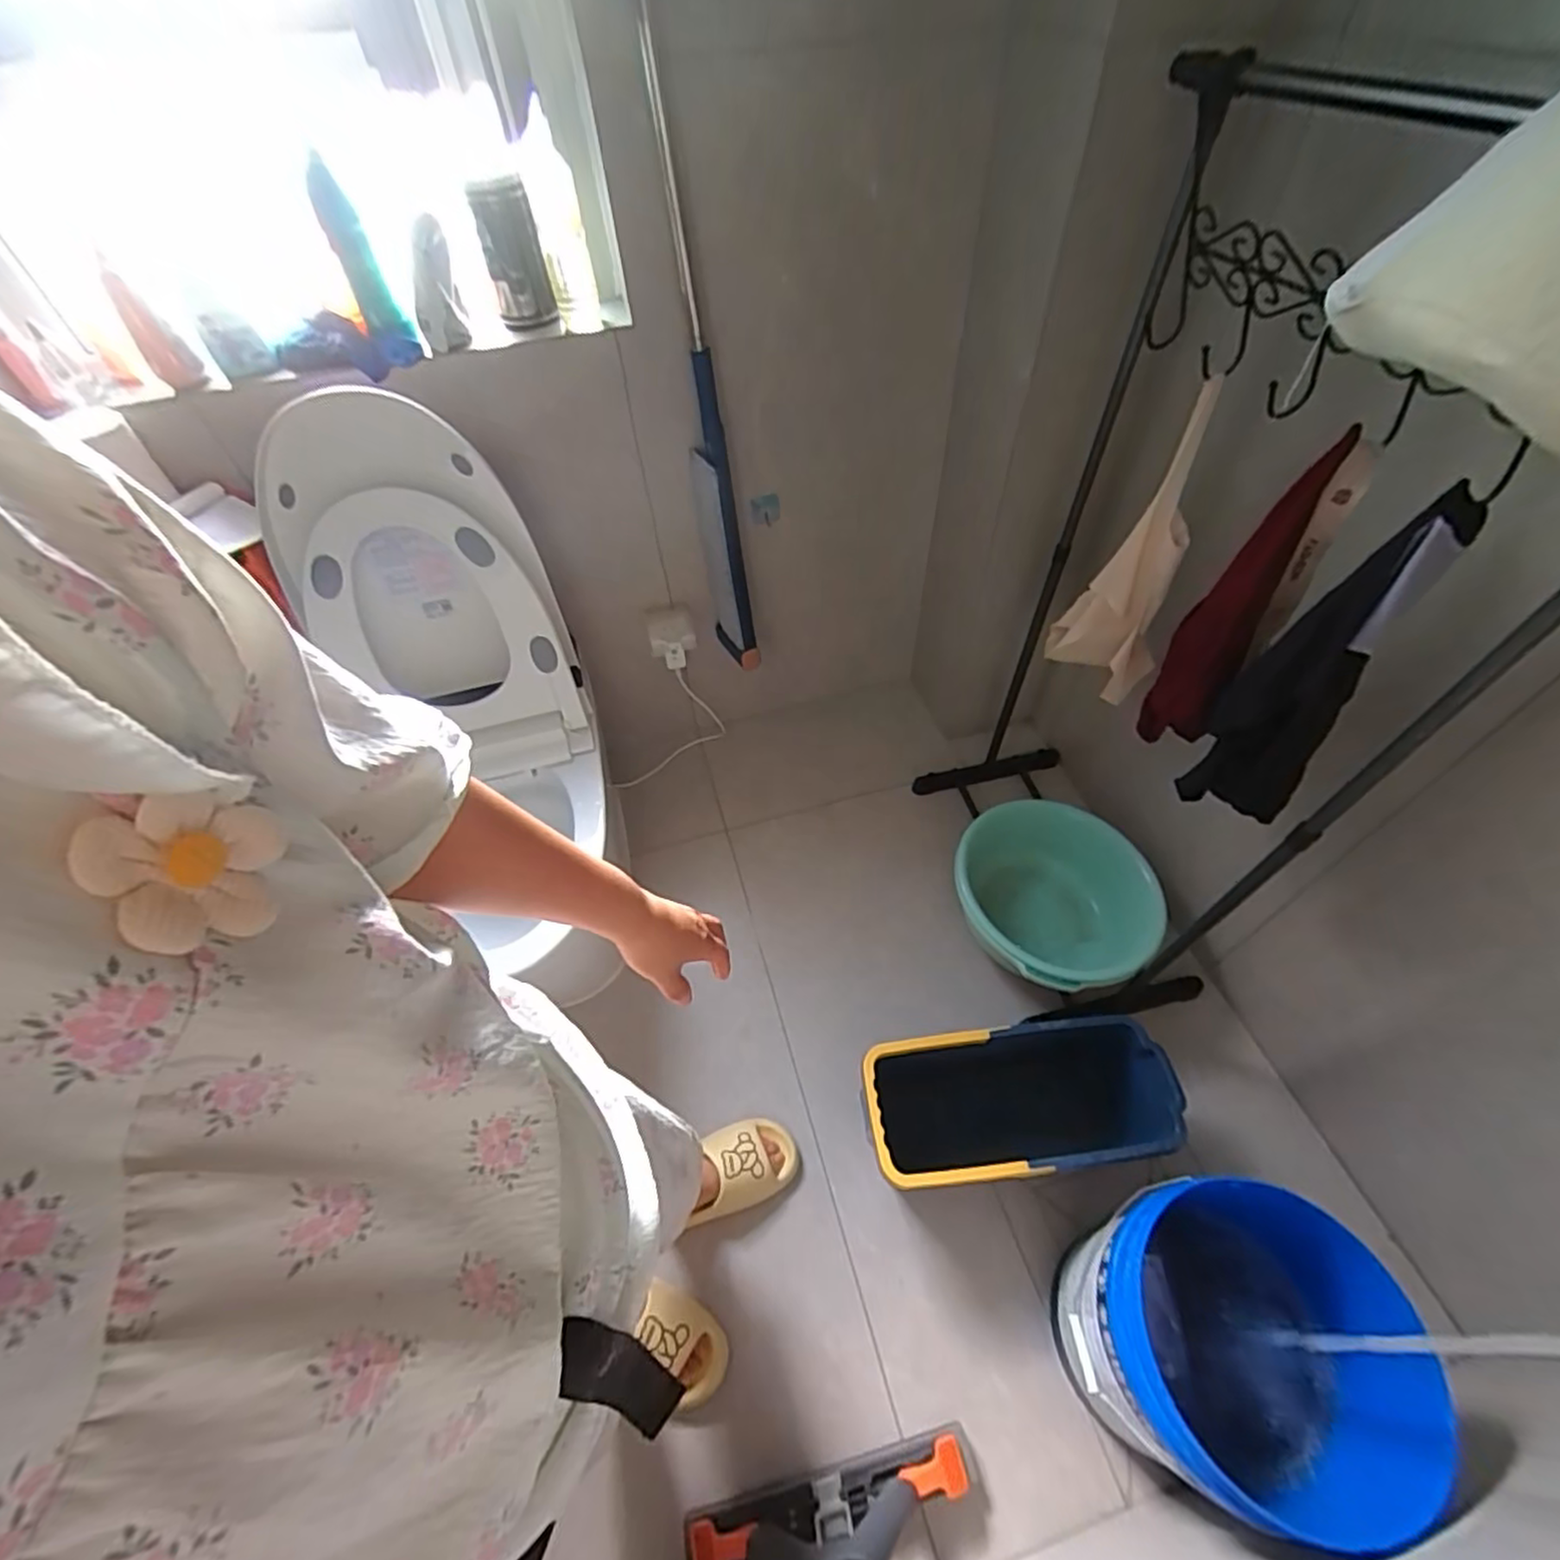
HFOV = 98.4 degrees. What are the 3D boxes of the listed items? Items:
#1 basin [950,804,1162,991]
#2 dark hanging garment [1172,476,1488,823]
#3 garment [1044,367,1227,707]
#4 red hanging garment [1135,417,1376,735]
[{"bbox_3d":[0.530,0.248,1.349,0.348,0.206,0.385,-24,54,-17],"label":"basin"},{"bbox_3d":[0.605,-0.104,0.771,0.130,0.425,0.075,12,52,12],"label":"dark hanging garment"},{"bbox_3d":[0.540,-0.317,1.015,0.167,0.458,0.065,33,59,25],"label":"garment"},{"bbox_3d":[0.563,-0.201,0.832,0.067,0.408,0.095,-36,58,-24],"label":"red hanging garment"}]

